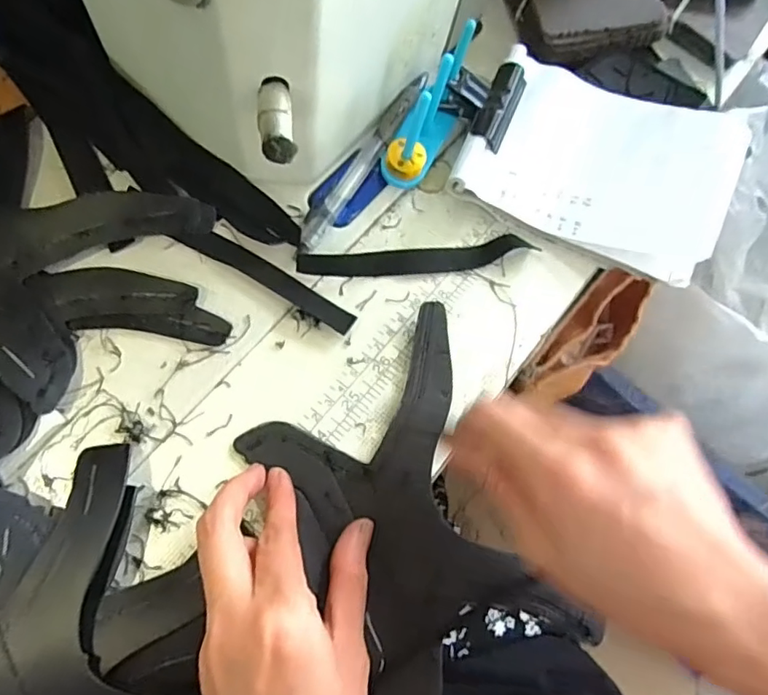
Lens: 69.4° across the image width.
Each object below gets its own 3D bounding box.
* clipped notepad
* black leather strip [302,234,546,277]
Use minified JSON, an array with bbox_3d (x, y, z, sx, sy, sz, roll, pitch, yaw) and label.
[{"bbox_3d":[0.115,-0.111,0.316,0.154,0.027,0.102,24,71,6],"label":"clipped notepad"},{"bbox_3d":[0.018,-0.050,0.307,0.127,0.013,0.015,-6,71,-4],"label":"black leather strip"}]

